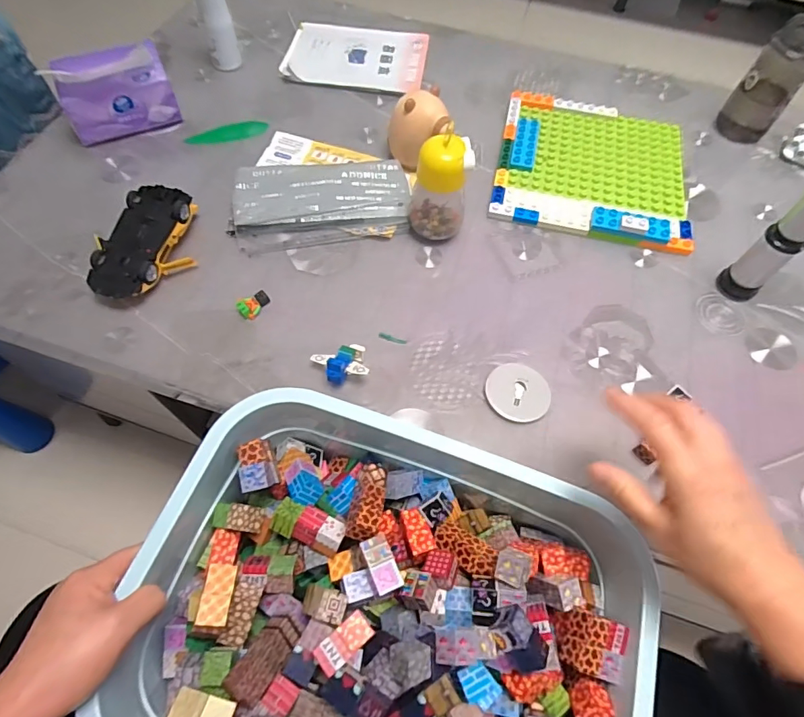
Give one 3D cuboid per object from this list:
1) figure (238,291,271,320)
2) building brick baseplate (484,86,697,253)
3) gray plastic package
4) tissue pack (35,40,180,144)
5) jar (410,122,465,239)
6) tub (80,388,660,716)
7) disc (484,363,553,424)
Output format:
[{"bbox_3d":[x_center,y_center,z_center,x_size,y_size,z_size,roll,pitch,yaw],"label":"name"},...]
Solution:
[{"bbox_3d":[-0.166,-0.061,0.525,0.021,0.015,0.036,30,66,11],"label":"figure"},{"bbox_3d":[0.263,-0.268,0.643,0.252,0.028,0.252,13,64,4],"label":"building brick baseplate"},{"bbox_3d":[-0.099,-0.191,0.585,0.213,0.012,0.111,-3,84,-5],"label":"gray plastic package"},{"bbox_3d":[-0.377,-0.349,0.622,0.136,0.100,0.055,-26,68,-15],"label":"tissue pack"},{"bbox_3d":[0.045,-0.200,0.548,0.064,0.129,0.065,1,64,-2],"label":"jar"},{"bbox_3d":[-0.003,0.200,0.375,0.370,0.098,0.306,16,64,5],"label":"tub"},{"bbox_3d":[0.121,0.035,0.492,0.065,0.007,0.063,1,64,-2],"label":"disc"}]

